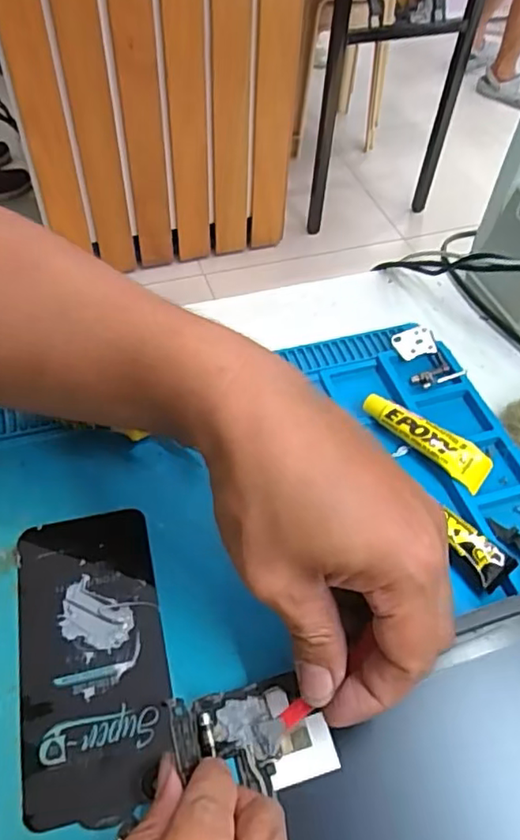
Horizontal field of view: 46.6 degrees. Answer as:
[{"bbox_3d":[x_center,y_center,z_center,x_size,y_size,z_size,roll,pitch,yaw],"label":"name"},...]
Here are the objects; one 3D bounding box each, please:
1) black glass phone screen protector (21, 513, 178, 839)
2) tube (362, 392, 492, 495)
[{"bbox_3d":[-0.082,0.112,0.295,0.067,0.004,0.143,-10,54,-11],"label":"black glass phone screen protector"},{"bbox_3d":[0.098,0.012,0.362,0.082,0.008,0.023,31,85,16],"label":"tube"}]

